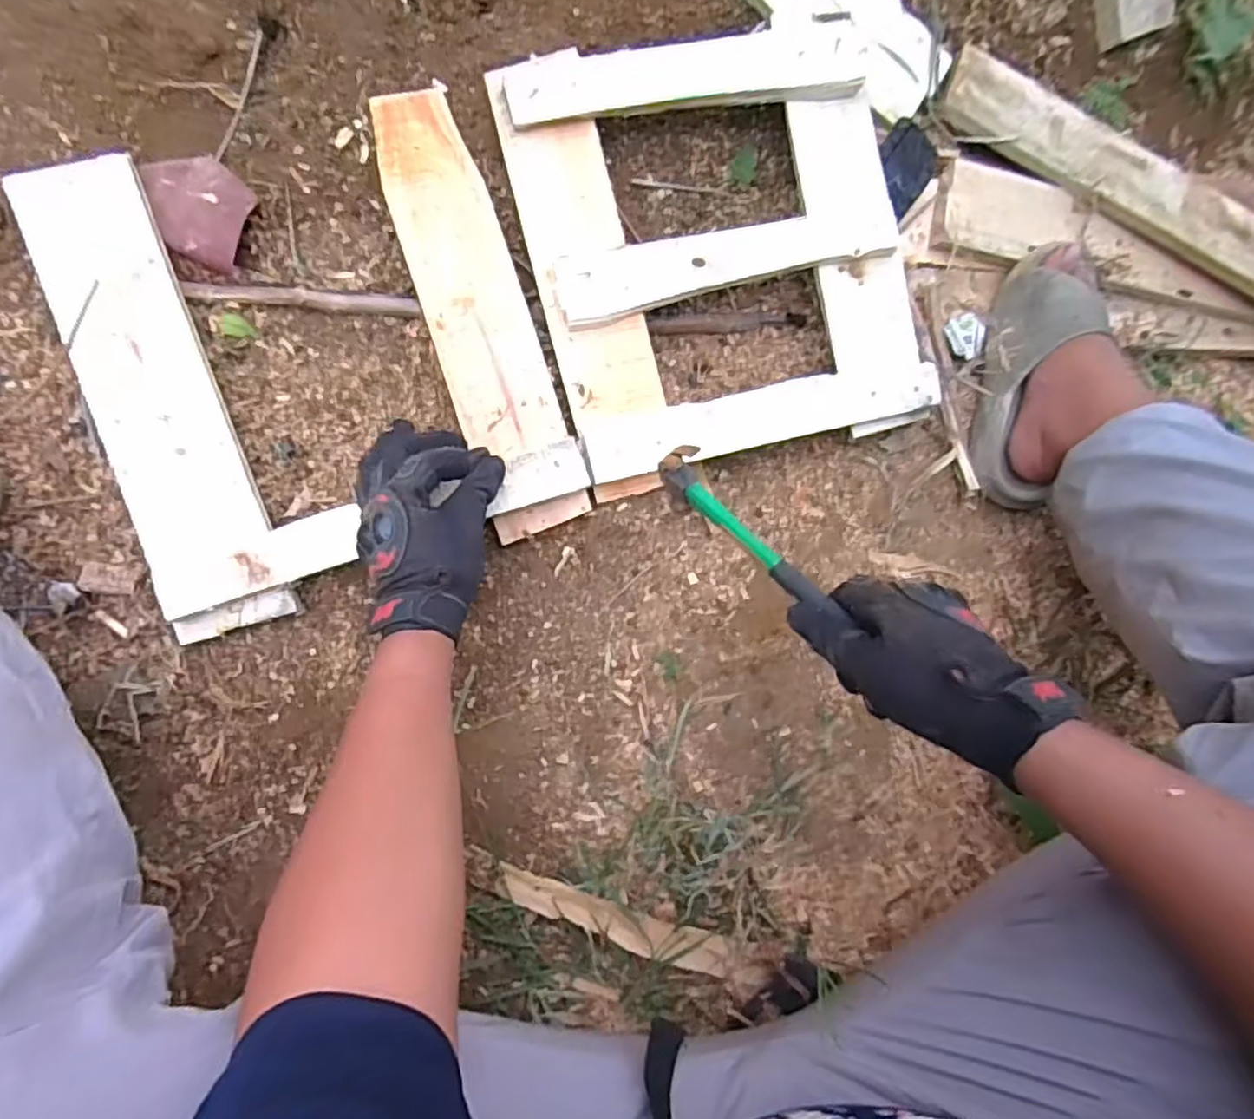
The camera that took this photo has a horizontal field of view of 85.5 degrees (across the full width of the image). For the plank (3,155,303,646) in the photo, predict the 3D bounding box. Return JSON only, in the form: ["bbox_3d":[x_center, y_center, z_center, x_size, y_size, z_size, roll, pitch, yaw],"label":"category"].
[{"bbox_3d":[-0.378,-0.130,0.543,0.092,0.030,0.389,-21,89,-16],"label":"plank"}]

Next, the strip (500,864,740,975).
[{"bbox_3d":[-0.008,0.271,0.503,0.180,0.007,0.031,22,87,-4],"label":"strip"}]

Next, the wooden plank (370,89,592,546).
[{"bbox_3d":[-0.132,-0.218,0.597,0.088,0.017,0.395,-18,90,-5],"label":"wooden plank"}]

